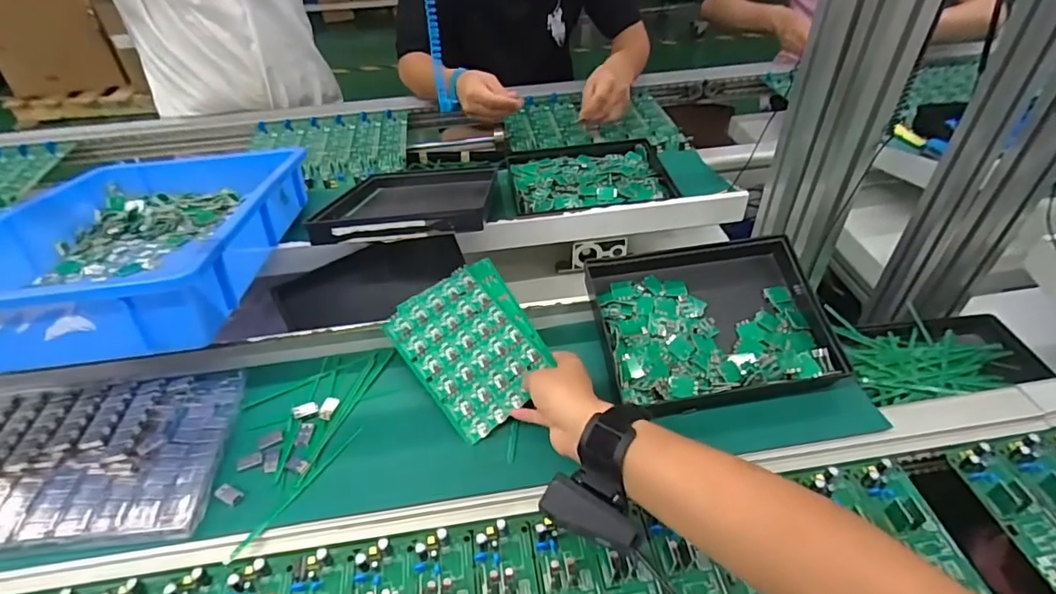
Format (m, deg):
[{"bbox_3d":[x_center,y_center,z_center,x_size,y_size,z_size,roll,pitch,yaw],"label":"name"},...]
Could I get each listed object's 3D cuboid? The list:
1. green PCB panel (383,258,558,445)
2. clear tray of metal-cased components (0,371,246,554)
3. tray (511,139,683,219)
[{"bbox_3d":[-0.054,0.045,0.554,0.126,0.005,0.161,-36,66,-13],"label":"green PCB panel"},{"bbox_3d":[-0.430,0.147,0.498,0.298,0.018,0.164,-4,46,-2],"label":"clear tray of metal-cased components"},{"bbox_3d":[0.087,-0.184,0.817,0.231,0.032,0.192,-11,46,-9],"label":"tray"}]

